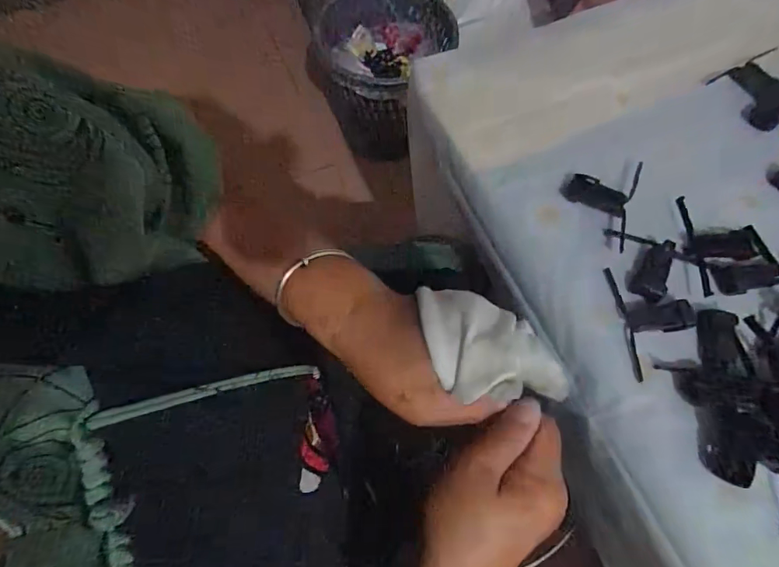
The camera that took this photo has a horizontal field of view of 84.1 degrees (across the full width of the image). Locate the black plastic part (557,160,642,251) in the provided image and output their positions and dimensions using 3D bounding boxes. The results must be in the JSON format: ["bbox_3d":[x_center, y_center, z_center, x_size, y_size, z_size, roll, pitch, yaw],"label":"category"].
[{"bbox_3d":[0.167,-0.068,0.347,0.053,0.011,0.069,18,69,6],"label":"black plastic part"}]

